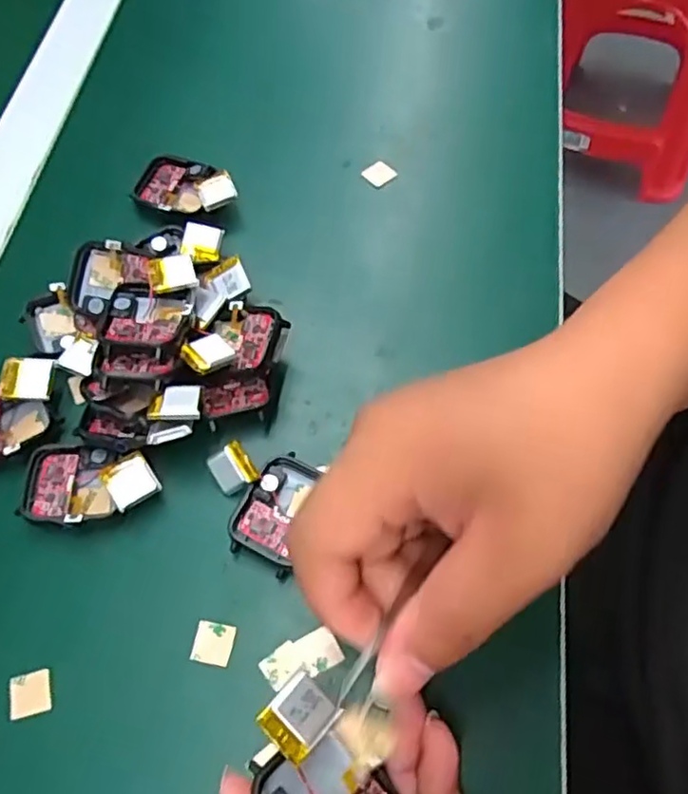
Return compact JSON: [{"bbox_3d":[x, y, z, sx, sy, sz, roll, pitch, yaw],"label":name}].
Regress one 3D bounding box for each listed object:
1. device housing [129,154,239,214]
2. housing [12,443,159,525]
[{"bbox_3d":[-0.087,-0.115,0.364,0.060,0.017,0.039,22,66,12],"label":"device housing"},{"bbox_3d":[-0.110,0.038,0.287,0.059,0.011,0.036,4,63,3],"label":"housing"}]

